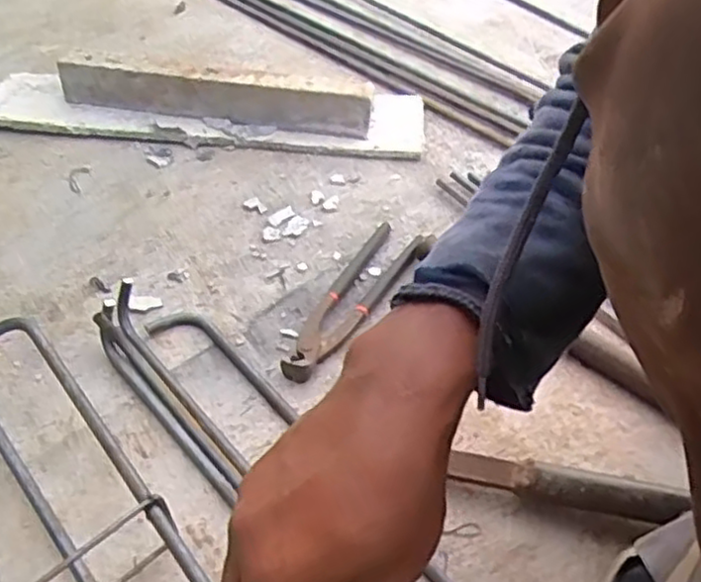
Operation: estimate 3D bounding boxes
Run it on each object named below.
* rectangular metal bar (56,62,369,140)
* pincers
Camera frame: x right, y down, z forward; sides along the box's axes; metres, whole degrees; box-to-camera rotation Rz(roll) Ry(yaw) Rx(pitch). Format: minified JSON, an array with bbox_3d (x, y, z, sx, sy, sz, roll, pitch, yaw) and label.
[{"bbox_3d":[-0.169,-0.230,0.875,0.377,0.051,0.020,8,32,7],"label":"rectangular metal bar"},{"bbox_3d":[0.002,0.006,0.679,0.053,0.021,0.213,23,47,20],"label":"pincers"}]

